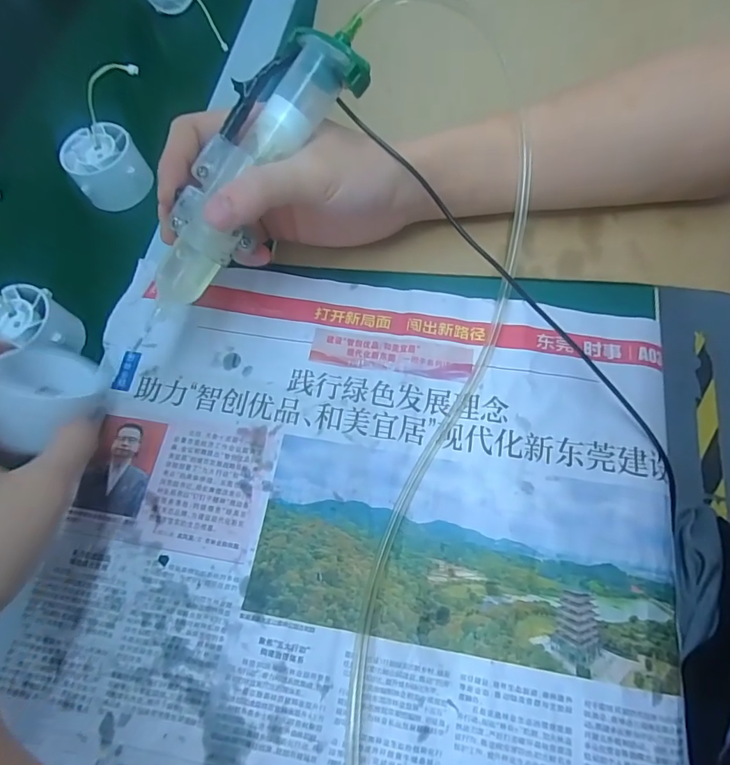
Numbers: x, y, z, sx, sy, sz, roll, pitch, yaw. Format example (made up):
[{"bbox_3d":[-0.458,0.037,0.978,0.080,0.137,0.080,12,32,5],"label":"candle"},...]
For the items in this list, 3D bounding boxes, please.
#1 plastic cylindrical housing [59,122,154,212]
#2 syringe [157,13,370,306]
[{"bbox_3d":[-0.191,-0.161,0.360,0.050,0.037,0.048,-1,68,2],"label":"plastic cylindrical housing"},{"bbox_3d":[-0.055,-0.106,0.256,0.047,0.038,0.155,36,96,16],"label":"syringe"}]

